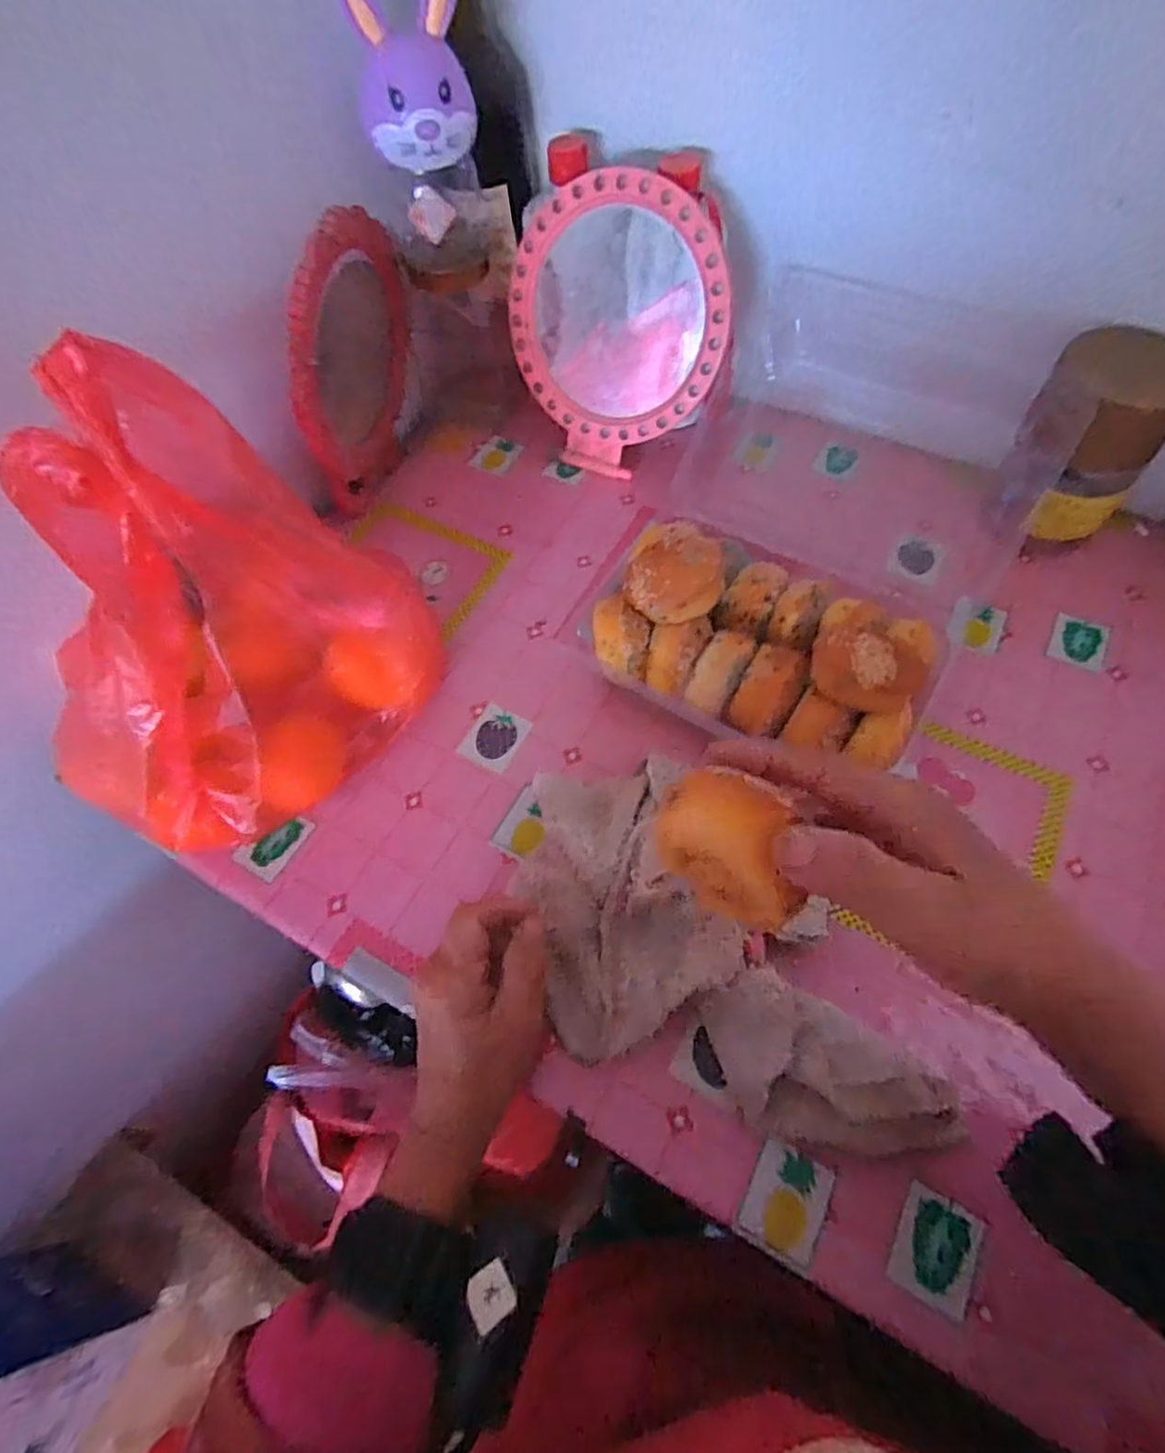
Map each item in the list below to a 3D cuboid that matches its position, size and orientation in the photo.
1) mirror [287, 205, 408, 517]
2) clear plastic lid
[{"bbox_3d":[-0.172,-0.272,0.527,0.028,0.189,0.165,9,61,8],"label":"mirror"},{"bbox_3d":[0.215,-0.219,0.514,0.246,0.127,0.143,27,65,18],"label":"clear plastic lid"}]

